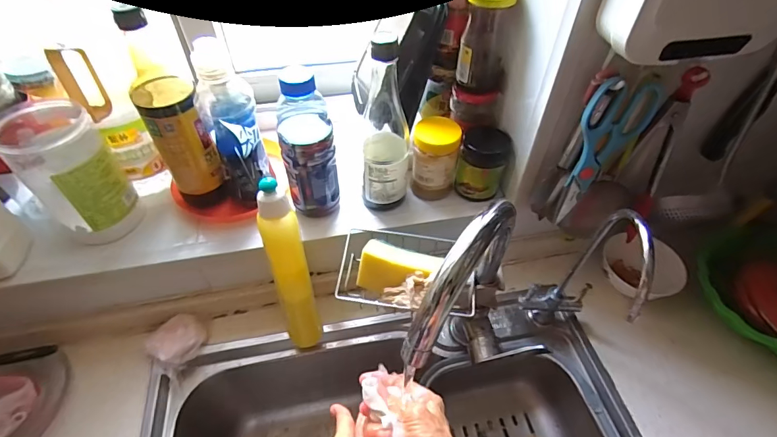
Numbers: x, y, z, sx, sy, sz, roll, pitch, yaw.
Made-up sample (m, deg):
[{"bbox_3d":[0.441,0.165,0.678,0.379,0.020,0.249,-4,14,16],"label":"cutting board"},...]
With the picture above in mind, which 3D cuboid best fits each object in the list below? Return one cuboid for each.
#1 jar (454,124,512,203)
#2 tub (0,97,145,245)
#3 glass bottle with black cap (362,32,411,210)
[{"bbox_3d":[0.140,-0.085,0.603,0.067,0.091,0.078,14,48,11],"label":"jar"},{"bbox_3d":[-0.408,-0.057,0.532,0.119,0.173,0.091,31,54,24],"label":"tub"},{"bbox_3d":[-0.001,-0.110,0.530,0.060,0.250,0.056,7,47,4],"label":"glass bottle with black cap"}]

